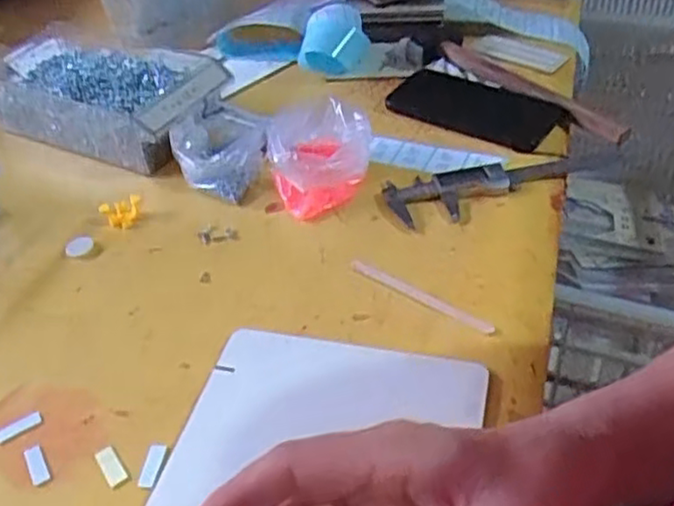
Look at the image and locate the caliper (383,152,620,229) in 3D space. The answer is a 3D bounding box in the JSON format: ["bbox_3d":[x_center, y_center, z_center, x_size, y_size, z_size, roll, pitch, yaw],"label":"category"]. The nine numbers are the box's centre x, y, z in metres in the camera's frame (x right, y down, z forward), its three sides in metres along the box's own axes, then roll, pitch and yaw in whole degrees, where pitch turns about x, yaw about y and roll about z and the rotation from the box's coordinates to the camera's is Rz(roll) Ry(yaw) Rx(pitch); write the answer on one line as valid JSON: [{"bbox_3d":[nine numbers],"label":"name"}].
[{"bbox_3d":[0.150,-0.066,0.594,0.217,0.009,0.052,-15,42,-11],"label":"caliper"}]

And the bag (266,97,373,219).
[{"bbox_3d":[-0.015,-0.088,0.609,0.088,0.054,0.115,-5,41,0],"label":"bag"}]

